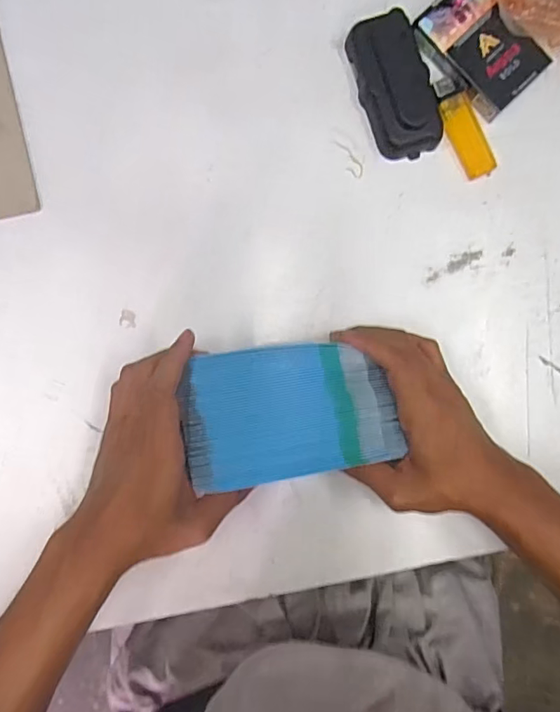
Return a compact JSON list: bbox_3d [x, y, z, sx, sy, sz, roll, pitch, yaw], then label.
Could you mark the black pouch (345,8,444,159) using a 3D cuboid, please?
[{"bbox_3d":[0.090,-0.210,0.376,0.053,0.020,0.105,-21,90,-3],"label":"black pouch"}]

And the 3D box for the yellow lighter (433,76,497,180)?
[{"bbox_3d":[0.146,-0.181,0.382,0.027,0.012,0.078,-28,90,-3],"label":"yellow lighter"}]

